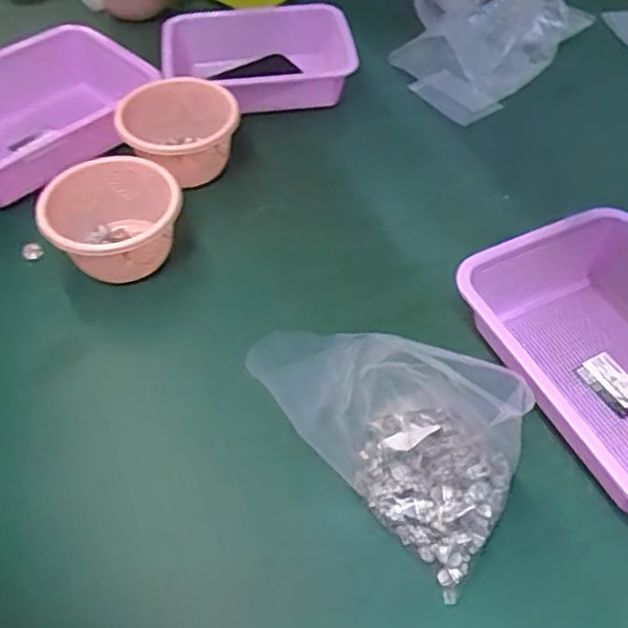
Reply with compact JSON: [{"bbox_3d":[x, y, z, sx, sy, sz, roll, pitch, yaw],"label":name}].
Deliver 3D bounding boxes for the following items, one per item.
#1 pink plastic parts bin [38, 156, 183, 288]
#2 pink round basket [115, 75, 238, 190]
[{"bbox_3d":[-0.218,-0.094,0.731,0.144,0.088,0.133,-28,57,-19],"label":"pink plastic parts bin"},{"bbox_3d":[-0.164,-0.225,0.820,0.138,0.088,0.127,-1,52,1],"label":"pink round basket"}]

